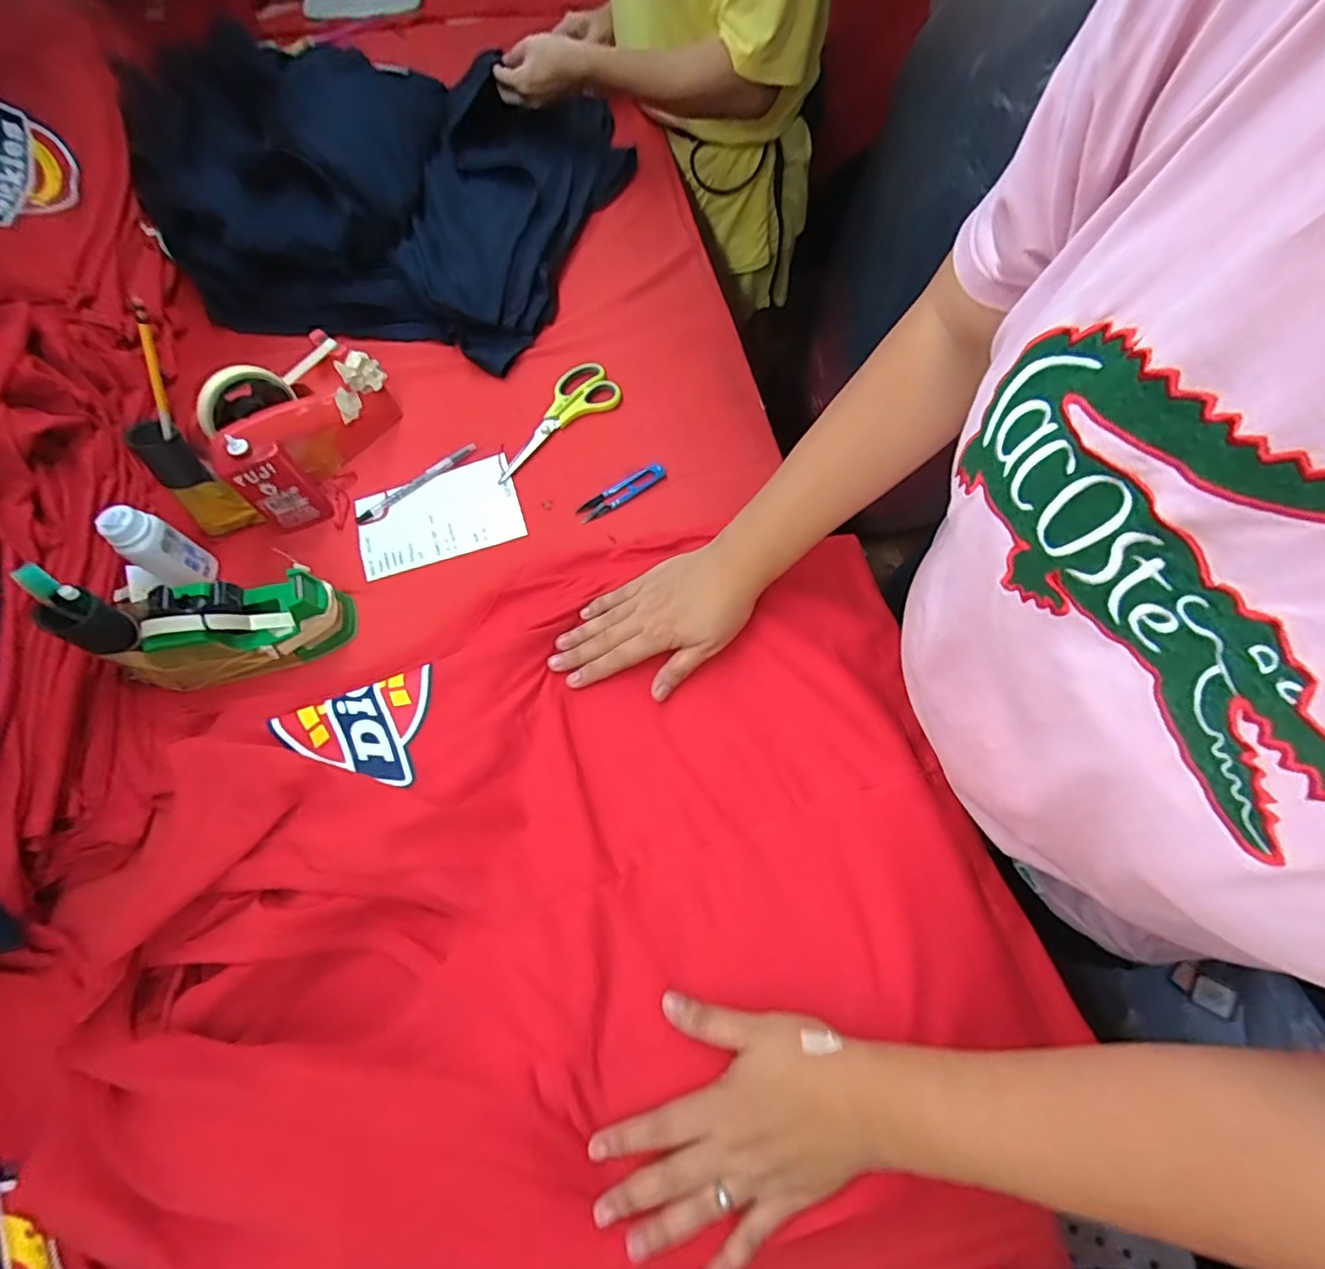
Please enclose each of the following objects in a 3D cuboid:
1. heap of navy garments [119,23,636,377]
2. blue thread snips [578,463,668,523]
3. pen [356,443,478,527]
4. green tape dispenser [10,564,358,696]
[{"bbox_3d":[-0.342,-0.587,0.743,0.479,0.191,0.442,15,65,10],"label":"heap of navy garments"},{"bbox_3d":[-0.043,-0.152,0.626,0.103,0.006,0.023,-32,66,-12],"label":"blue thread snips"},{"bbox_3d":[-0.263,-0.164,0.635,0.146,0.011,0.012,-39,67,-15],"label":"pen"},{"bbox_3d":[-0.385,-0.023,0.502,0.180,0.137,0.068,-16,63,-5],"label":"green tape dispenser"}]

